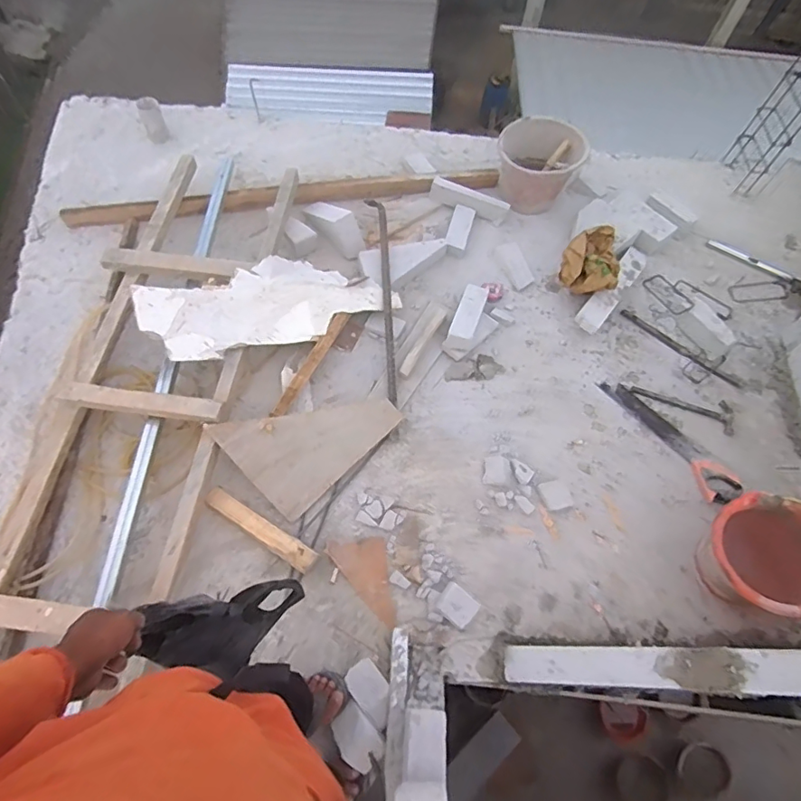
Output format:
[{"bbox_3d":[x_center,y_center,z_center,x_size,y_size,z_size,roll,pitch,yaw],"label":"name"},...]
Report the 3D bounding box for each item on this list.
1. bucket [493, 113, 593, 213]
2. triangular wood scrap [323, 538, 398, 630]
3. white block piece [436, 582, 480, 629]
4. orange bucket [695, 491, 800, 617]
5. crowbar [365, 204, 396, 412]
[{"bbox_3d":[0.455,-0.796,1.755,0.281,0.181,0.256,27,64,10],"label":"bucket"},{"bbox_3d":[-0.097,0.451,1.273,0.138,0.010,0.207,-7,63,-8],"label":"triangular wood scrap"},{"bbox_3d":[0.137,0.495,1.245,0.089,0.033,0.082,38,57,14],"label":"white block piece"},{"bbox_3d":[0.850,0.375,1.235,0.256,0.220,0.250,2,62,-3],"label":"orange bucket"},{"bbox_3d":[-0.044,-0.334,1.596,0.056,0.089,0.722,-5,65,-6],"label":"crowbar"}]

